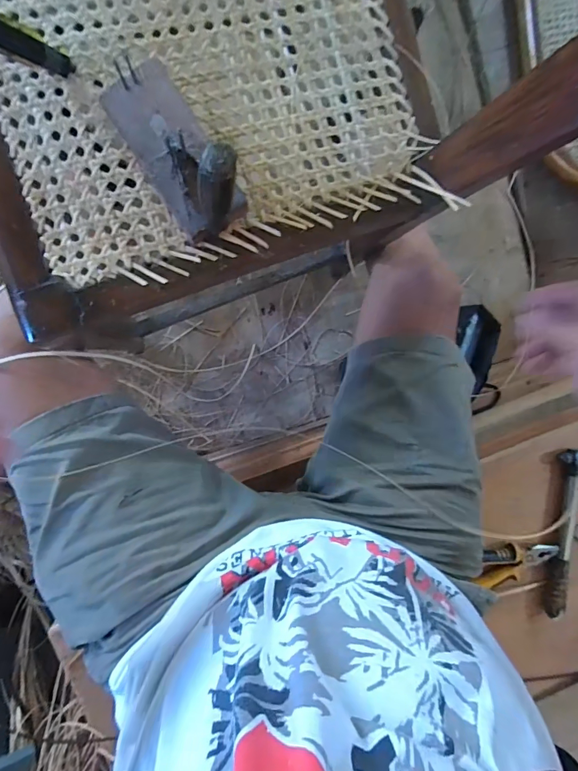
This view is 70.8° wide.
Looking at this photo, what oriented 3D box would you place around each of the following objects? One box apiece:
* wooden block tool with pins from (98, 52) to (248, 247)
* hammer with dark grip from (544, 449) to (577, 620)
[{"bbox_3d":[-0.086,-0.180,0.293,0.055,0.115,0.132,-32,95,-4],"label":"wooden block tool with pins"},{"bbox_3d":[0.374,0.201,0.554,0.047,0.021,0.229,12,91,-6],"label":"hammer with dark grip"}]

